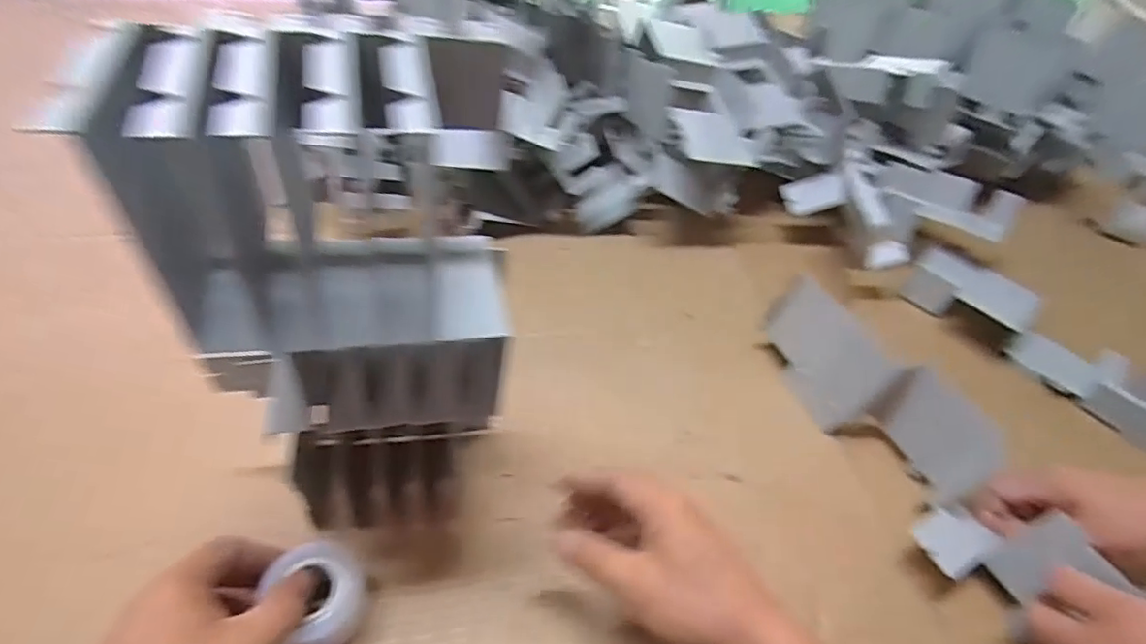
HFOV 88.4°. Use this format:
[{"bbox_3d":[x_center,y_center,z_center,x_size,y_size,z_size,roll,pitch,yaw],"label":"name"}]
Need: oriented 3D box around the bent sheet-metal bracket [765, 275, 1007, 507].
[{"bbox_3d":[0.242,0.053,0.486,0.048,0.075,0.203,-25,57,-25],"label":"bent sheet-metal bracket"}]

